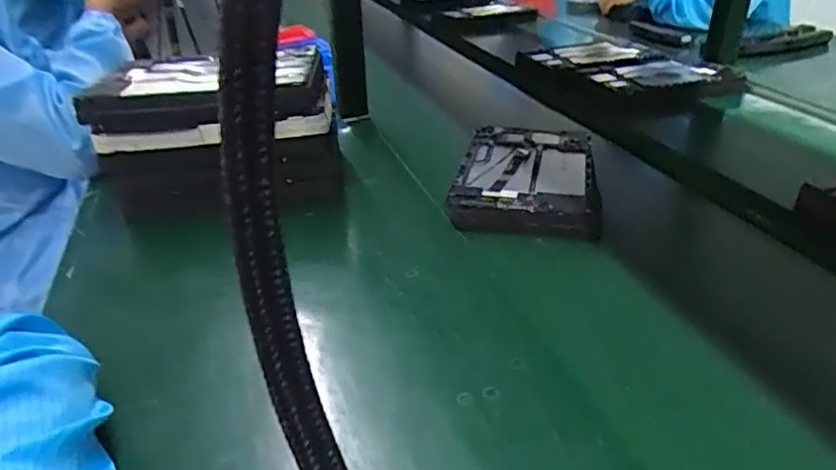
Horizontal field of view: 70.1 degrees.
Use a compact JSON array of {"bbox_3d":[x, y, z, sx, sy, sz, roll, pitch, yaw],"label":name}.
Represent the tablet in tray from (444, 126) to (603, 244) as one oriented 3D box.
[{"bbox_3d":[0.137,-0.073,0.736,0.167,0.038,0.250,3,31,15],"label":"tablet in tray"}]

